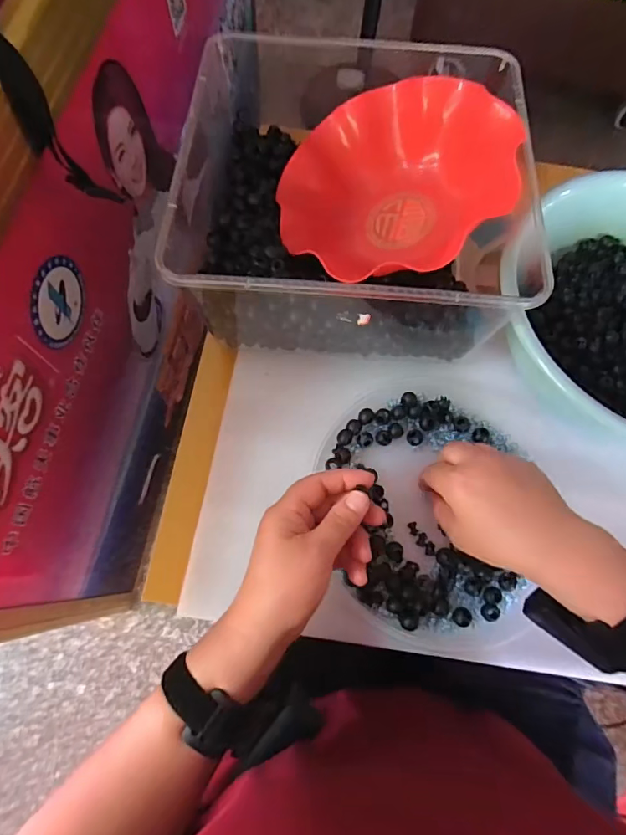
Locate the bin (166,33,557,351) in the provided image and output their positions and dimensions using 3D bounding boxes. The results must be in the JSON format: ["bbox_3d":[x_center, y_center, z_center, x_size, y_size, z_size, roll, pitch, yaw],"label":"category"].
[{"bbox_3d":[0.042,-0.197,0.450,0.300,0.142,0.278,3,71,-1],"label":"bin"}]

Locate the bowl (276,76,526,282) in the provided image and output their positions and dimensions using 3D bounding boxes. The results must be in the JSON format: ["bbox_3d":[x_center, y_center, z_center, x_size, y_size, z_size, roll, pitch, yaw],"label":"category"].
[{"bbox_3d":[0.072,-0.226,0.460,0.203,0.113,0.217,-42,77,-15],"label":"bowl"}]

